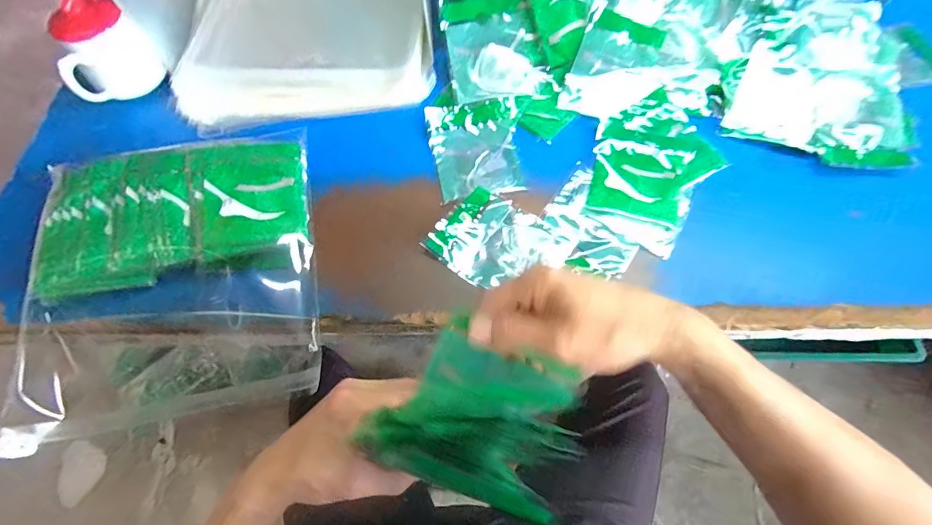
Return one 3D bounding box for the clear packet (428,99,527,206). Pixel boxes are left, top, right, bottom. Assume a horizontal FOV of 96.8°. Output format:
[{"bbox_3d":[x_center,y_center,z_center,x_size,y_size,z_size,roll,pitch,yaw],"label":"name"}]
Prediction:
[{"bbox_3d":[0.017,-0.143,0.521,0.116,0.011,0.139,-9,69,-5],"label":"clear packet"}]

